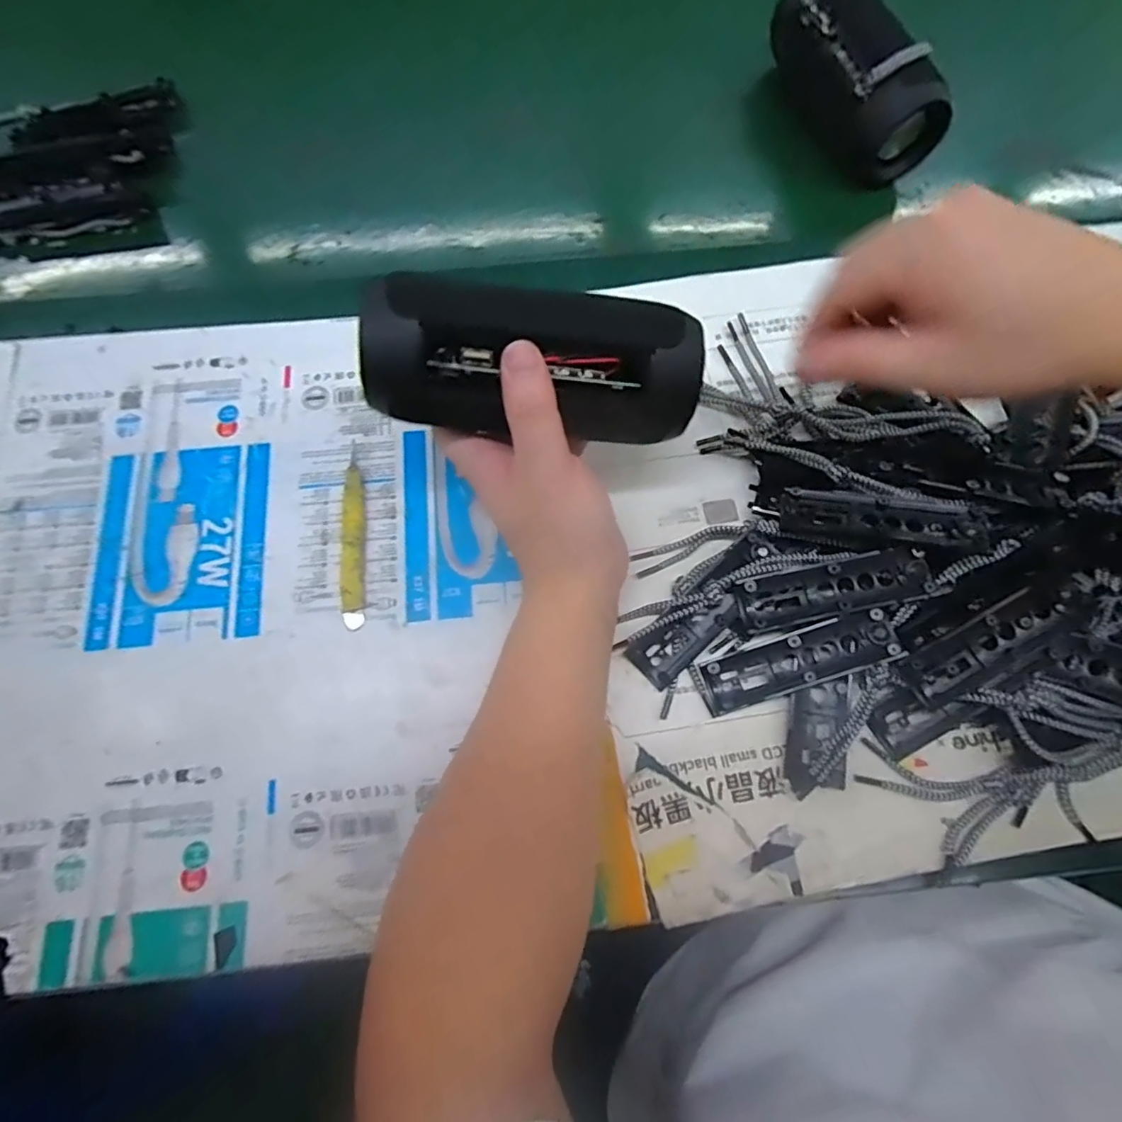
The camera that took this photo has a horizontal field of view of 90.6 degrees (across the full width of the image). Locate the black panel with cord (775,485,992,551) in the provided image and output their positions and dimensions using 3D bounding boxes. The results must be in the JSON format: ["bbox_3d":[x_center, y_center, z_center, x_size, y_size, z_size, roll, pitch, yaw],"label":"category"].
[{"bbox_3d":[0.172,-0.023,0.300,0.098,0.004,0.026,9,74,17],"label":"black panel with cord"}]

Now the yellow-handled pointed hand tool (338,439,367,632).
[{"bbox_3d":[-0.123,-0.015,0.326,0.017,0.005,0.109,-4,74,-2],"label":"yellow-handled pointed hand tool"}]

